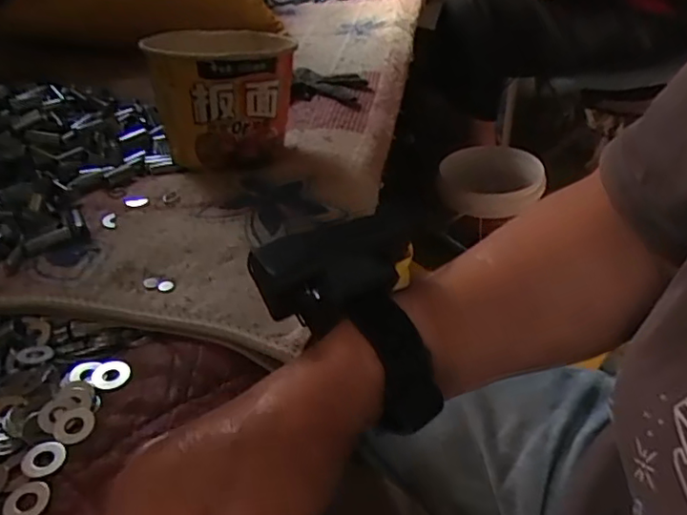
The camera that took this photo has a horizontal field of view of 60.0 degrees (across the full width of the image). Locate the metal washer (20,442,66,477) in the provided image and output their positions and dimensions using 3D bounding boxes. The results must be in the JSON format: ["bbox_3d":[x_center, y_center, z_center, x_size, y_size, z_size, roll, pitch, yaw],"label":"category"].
[{"bbox_3d":[-0.159,0.106,0.314,0.021,0.004,0.019,-18,37,-15],"label":"metal washer"}]

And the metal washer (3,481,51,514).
[{"bbox_3d":[-0.157,0.120,0.294,0.021,0.004,0.021,-5,35,3],"label":"metal washer"}]

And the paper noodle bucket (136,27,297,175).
[{"bbox_3d":[-0.115,-0.170,0.589,0.122,0.103,0.151,-9,35,-2],"label":"paper noodle bucket"}]

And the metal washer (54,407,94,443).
[{"bbox_3d":[-0.149,0.092,0.329,0.022,0.004,0.021,-5,35,3],"label":"metal washer"}]

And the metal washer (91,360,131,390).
[{"bbox_3d":[-0.140,0.070,0.357,0.023,0.004,0.020,-3,48,-3],"label":"metal washer"}]

